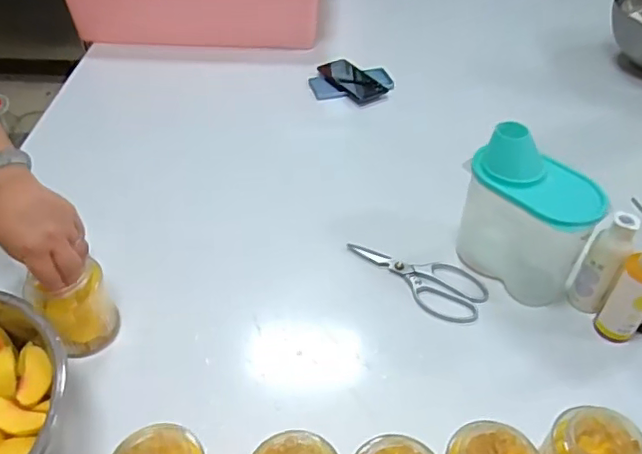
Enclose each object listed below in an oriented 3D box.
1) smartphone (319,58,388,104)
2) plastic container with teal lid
[{"bbox_3d":[0.062,-0.306,1.167,0.078,0.015,0.153,-28,50,-27],"label":"smartphone"},{"bbox_3d":[0.264,-0.009,0.722,0.093,0.202,0.158,-34,53,-31],"label":"plastic container with teal lid"}]

